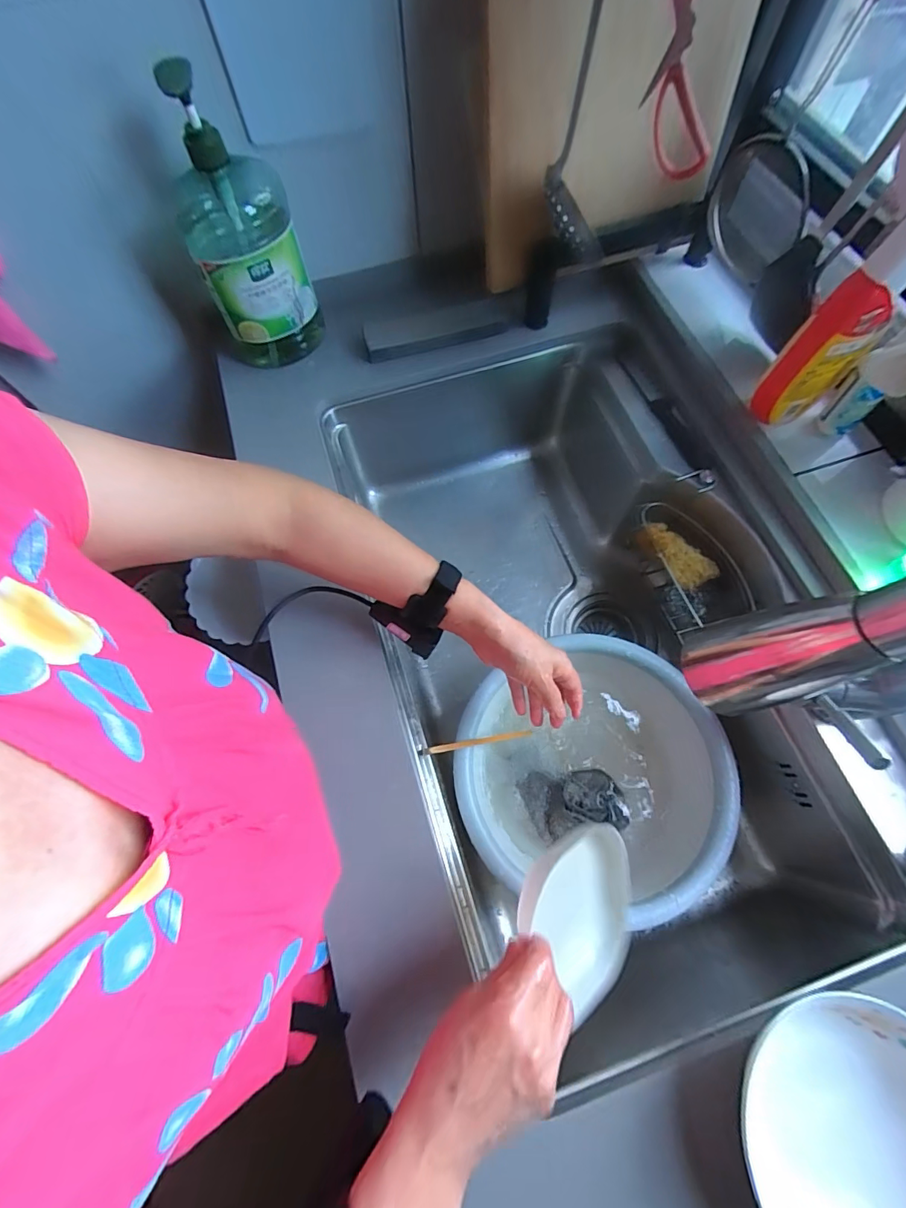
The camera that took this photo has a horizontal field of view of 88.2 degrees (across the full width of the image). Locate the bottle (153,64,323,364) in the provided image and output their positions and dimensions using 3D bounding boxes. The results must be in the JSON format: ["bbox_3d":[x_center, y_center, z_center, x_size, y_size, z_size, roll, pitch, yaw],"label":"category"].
[{"bbox_3d":[-0.245,-0.422,0.555,0.124,0.282,0.084,-22,71,-8],"label":"bottle"}]

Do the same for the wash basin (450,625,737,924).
[{"bbox_3d":[0.168,0.213,0.587,0.307,0.126,0.299,0,69,0],"label":"wash basin"}]

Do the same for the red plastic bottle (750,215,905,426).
[{"bbox_3d":[0.381,-0.256,0.459,0.078,0.248,0.041,13,70,5],"label":"red plastic bottle"}]

